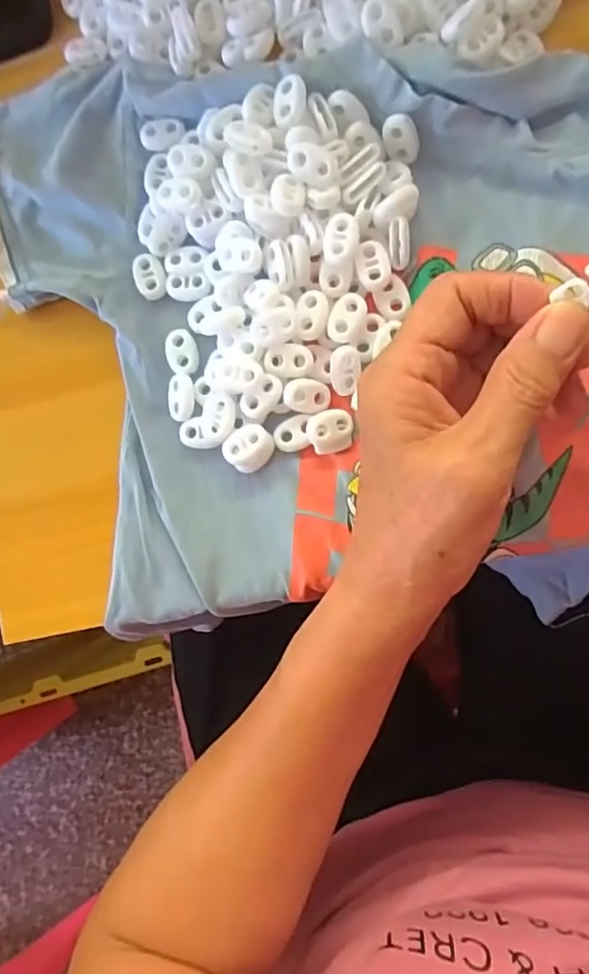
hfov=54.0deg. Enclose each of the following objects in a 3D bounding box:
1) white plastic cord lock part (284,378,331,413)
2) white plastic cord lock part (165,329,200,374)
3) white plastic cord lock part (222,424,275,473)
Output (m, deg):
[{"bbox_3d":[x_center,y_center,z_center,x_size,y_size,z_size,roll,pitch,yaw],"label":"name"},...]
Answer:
[{"bbox_3d":[0.005,-0.042,0.264,0.020,0.006,0.015,5,91,9],"label":"white plastic cord lock part"},{"bbox_3d":[-0.055,-0.065,0.281,0.015,0.004,0.022,-11,88,9],"label":"white plastic cord lock part"},{"bbox_3d":[-0.021,-0.018,0.272,0.023,0.013,0.020,-29,86,8],"label":"white plastic cord lock part"}]

